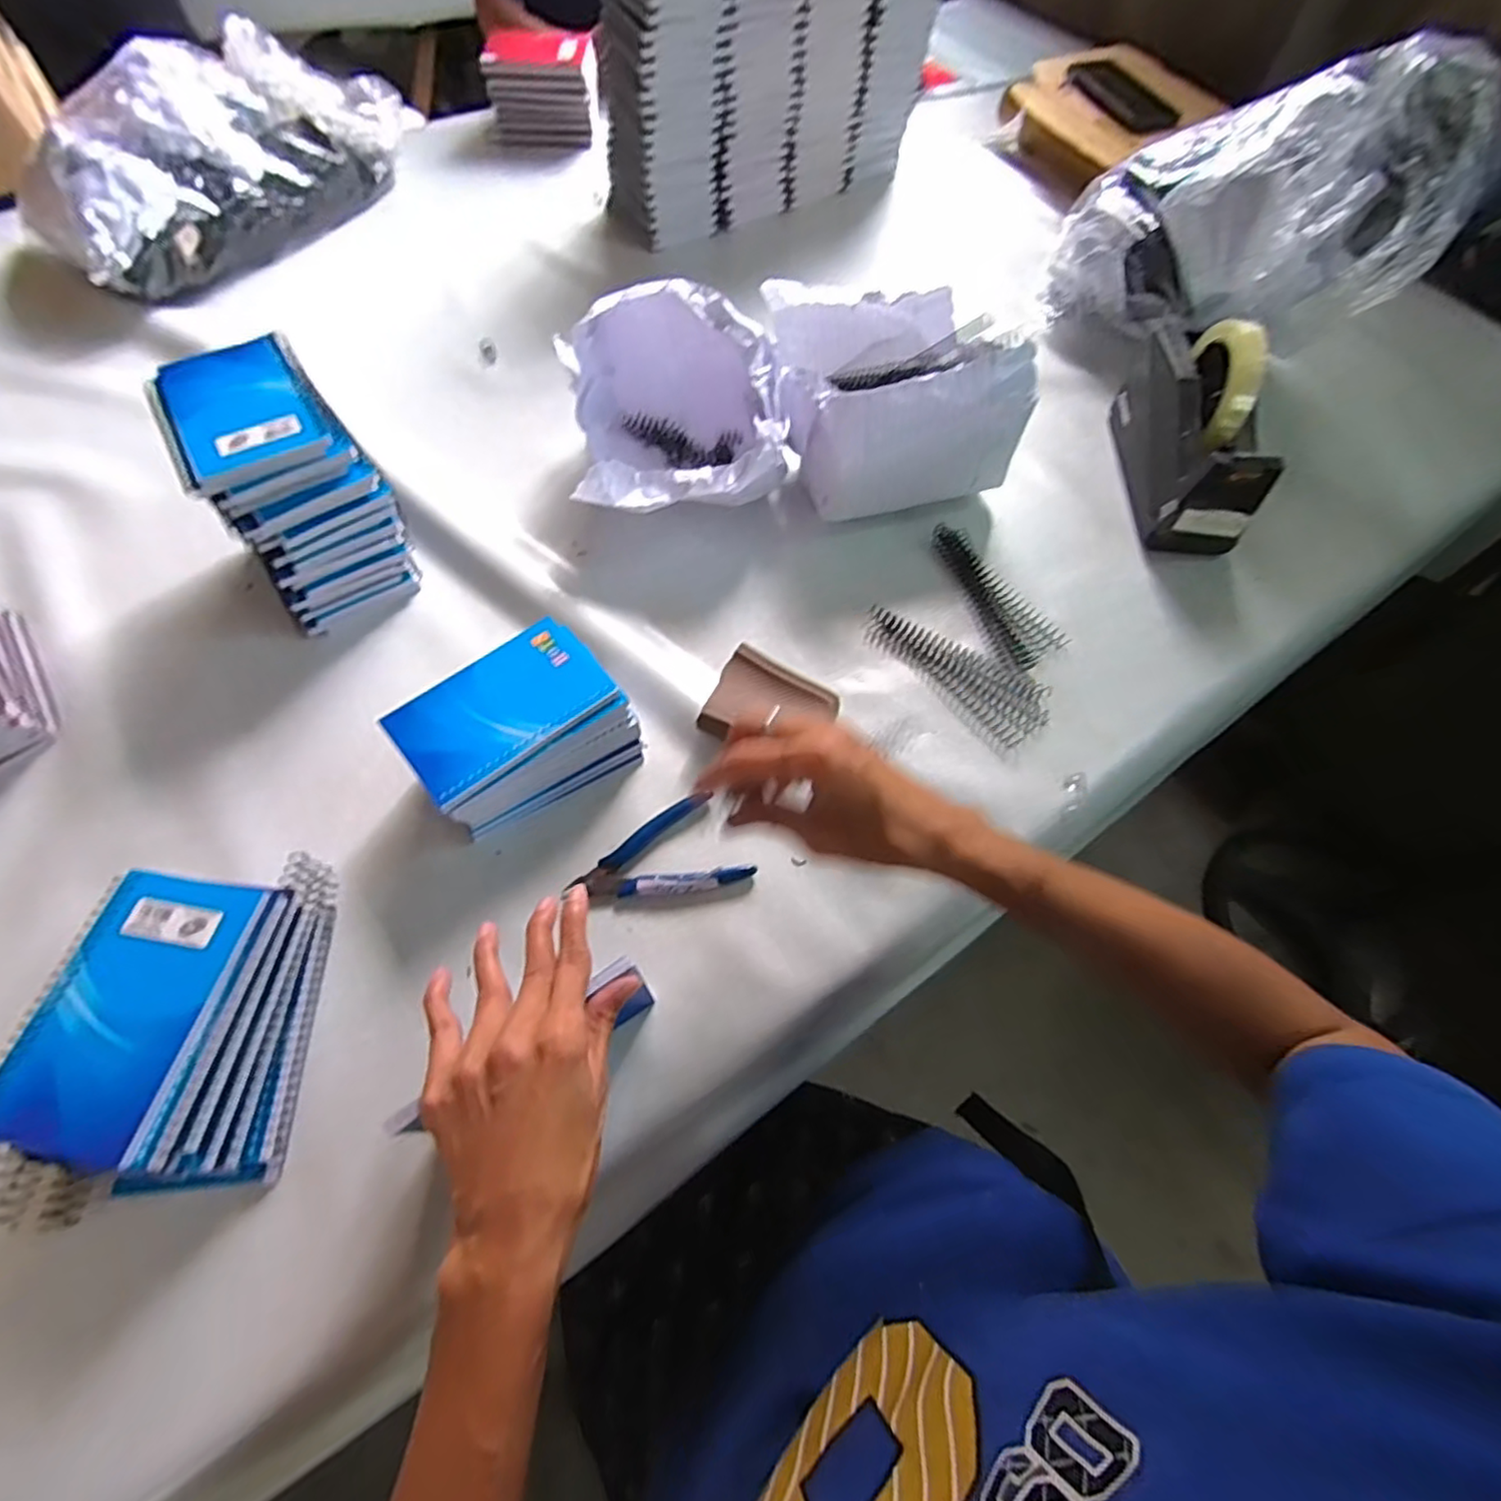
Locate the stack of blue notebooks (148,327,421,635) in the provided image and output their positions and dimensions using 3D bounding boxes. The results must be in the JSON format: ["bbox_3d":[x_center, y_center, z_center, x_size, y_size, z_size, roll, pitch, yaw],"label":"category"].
[{"bbox_3d":[-0.340,-0.198,0.495,0.105,0.139,0.135,-30,67,-17],"label":"stack of blue notebooks"}]

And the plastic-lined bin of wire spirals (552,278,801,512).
[{"bbox_3d":[-0.060,-0.297,0.566,0.180,0.128,0.216,-5,62,-5],"label":"plastic-lined bin of wire spirals"}]

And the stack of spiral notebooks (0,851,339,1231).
[{"bbox_3d":[-0.317,0.150,0.356,0.117,0.069,0.168,-1,61,-3],"label":"stack of spiral notebooks"}]

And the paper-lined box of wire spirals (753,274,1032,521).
[{"bbox_3d":[0.118,-0.326,0.588,0.170,0.128,0.204,-13,63,-9],"label":"paper-lined box of wire spirals"}]

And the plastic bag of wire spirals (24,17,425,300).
[{"bbox_3d":[-0.585,-0.677,0.737,0.178,0.135,0.435,32,65,14],"label":"plastic bag of wire spirals"}]

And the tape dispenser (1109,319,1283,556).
[{"bbox_3d":[0.395,-0.285,0.576,0.068,0.121,0.191,5,61,0],"label":"tape dispenser"}]

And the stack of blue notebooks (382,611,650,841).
[{"bbox_3d":[-0.155,-0.008,0.447,0.134,0.069,0.106,-35,68,-19],"label":"stack of blue notebooks"}]

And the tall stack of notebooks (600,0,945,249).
[{"bbox_3d":[0.021,-0.809,0.747,0.400,0.287,0.140,-28,66,-16],"label":"tall stack of notebooks"}]

